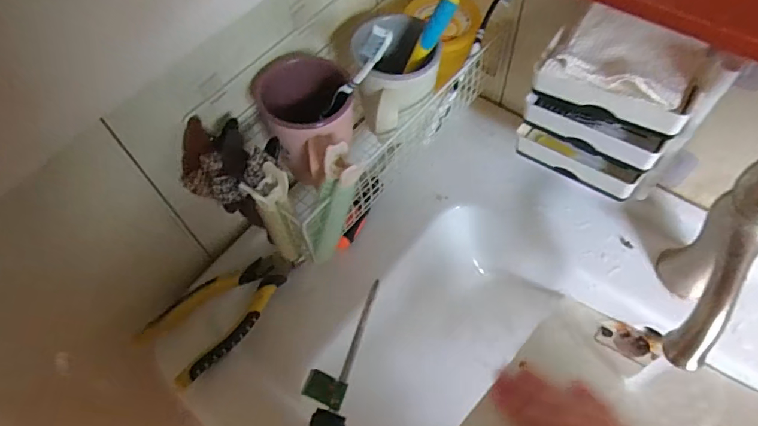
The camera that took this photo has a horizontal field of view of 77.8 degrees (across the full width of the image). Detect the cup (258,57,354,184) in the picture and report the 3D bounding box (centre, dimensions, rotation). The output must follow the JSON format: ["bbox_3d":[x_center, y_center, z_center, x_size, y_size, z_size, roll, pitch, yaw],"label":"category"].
[{"bbox_3d":[-0.057,-0.080,0.410,0.071,0.078,0.098,-21,59,-9],"label":"cup"}]

